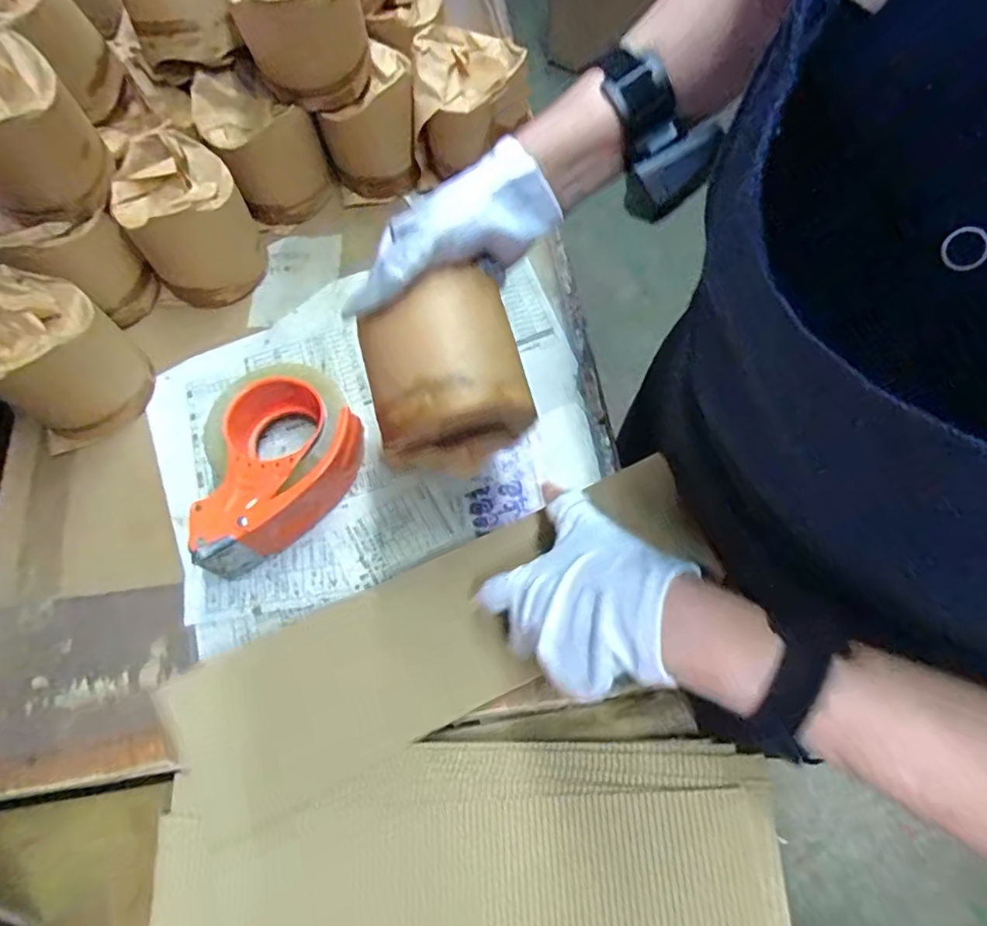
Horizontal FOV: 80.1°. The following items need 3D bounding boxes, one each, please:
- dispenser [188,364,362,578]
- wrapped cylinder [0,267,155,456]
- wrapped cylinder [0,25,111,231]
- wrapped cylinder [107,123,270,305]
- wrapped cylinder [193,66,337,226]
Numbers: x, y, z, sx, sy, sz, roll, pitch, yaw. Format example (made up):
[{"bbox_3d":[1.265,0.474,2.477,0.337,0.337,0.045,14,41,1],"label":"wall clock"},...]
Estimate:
[{"bbox_3d":[-0.182,-0.001,0.475,0.154,0.066,0.114,-41,73,-12],"label":"dispenser"},{"bbox_3d":[-0.369,-0.087,0.498,0.108,0.109,0.107,-41,73,-12],"label":"wrapped cylinder"},{"bbox_3d":[-0.376,-0.262,0.457,0.096,0.111,0.101,-36,73,-11],"label":"wrapped cylinder"},{"bbox_3d":[-0.282,-0.225,0.549,0.099,0.105,0.105,-35,72,-10],"label":"wrapped cylinder"},{"bbox_3d":[-0.228,-0.308,0.580,0.086,0.108,0.102,-36,72,-11],"label":"wrapped cylinder"}]

